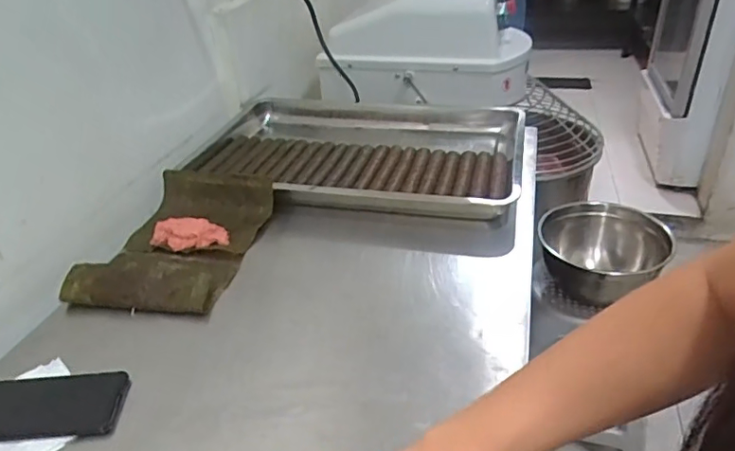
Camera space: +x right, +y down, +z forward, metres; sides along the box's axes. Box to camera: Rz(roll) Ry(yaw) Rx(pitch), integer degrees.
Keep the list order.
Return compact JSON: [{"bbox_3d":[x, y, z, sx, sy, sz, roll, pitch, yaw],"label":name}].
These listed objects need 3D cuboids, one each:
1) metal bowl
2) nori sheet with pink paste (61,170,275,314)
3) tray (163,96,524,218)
[{"bbox_3d":[0.508,0.072,1.199,0.252,0.156,0.250,-3,33,2],"label":"metal bowl"},{"bbox_3d":[-0.280,0.017,0.810,0.204,0.056,0.283,5,34,13],"label":"nori sheet with pink paste"},{"bbox_3d":[-0.030,-0.147,1.048,0.624,0.050,0.395,6,34,14],"label":"tray"}]

